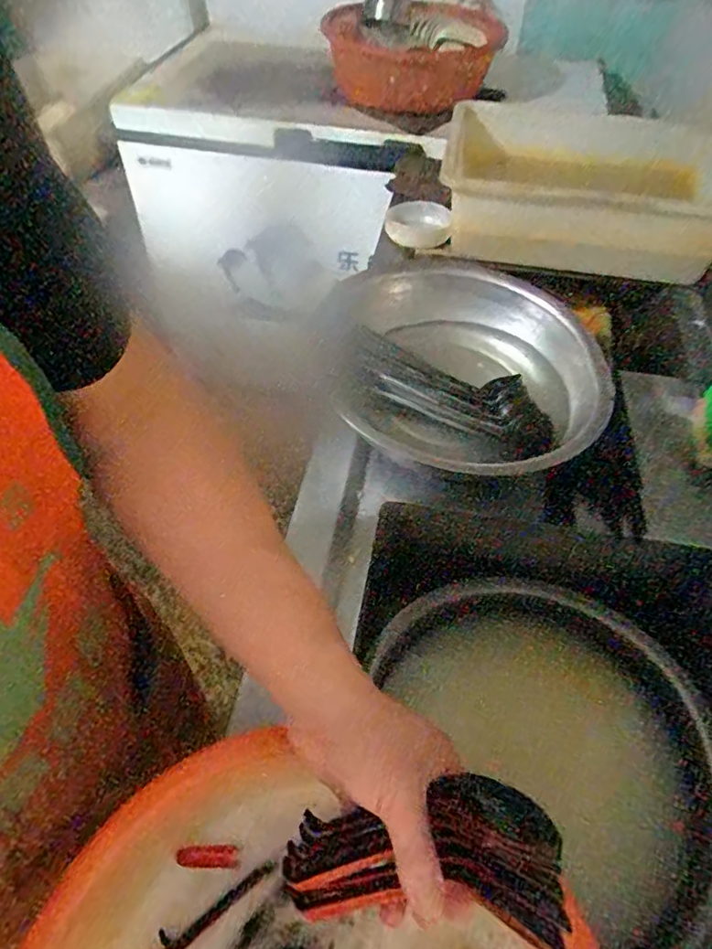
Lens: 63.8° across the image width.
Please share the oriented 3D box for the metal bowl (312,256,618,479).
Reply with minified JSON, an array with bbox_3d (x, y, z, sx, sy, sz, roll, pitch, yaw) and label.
[{"bbox_3d":[0.152,-0.147,0.770,0.321,0.081,0.322,1,51,-1],"label":"metal bowl"}]

